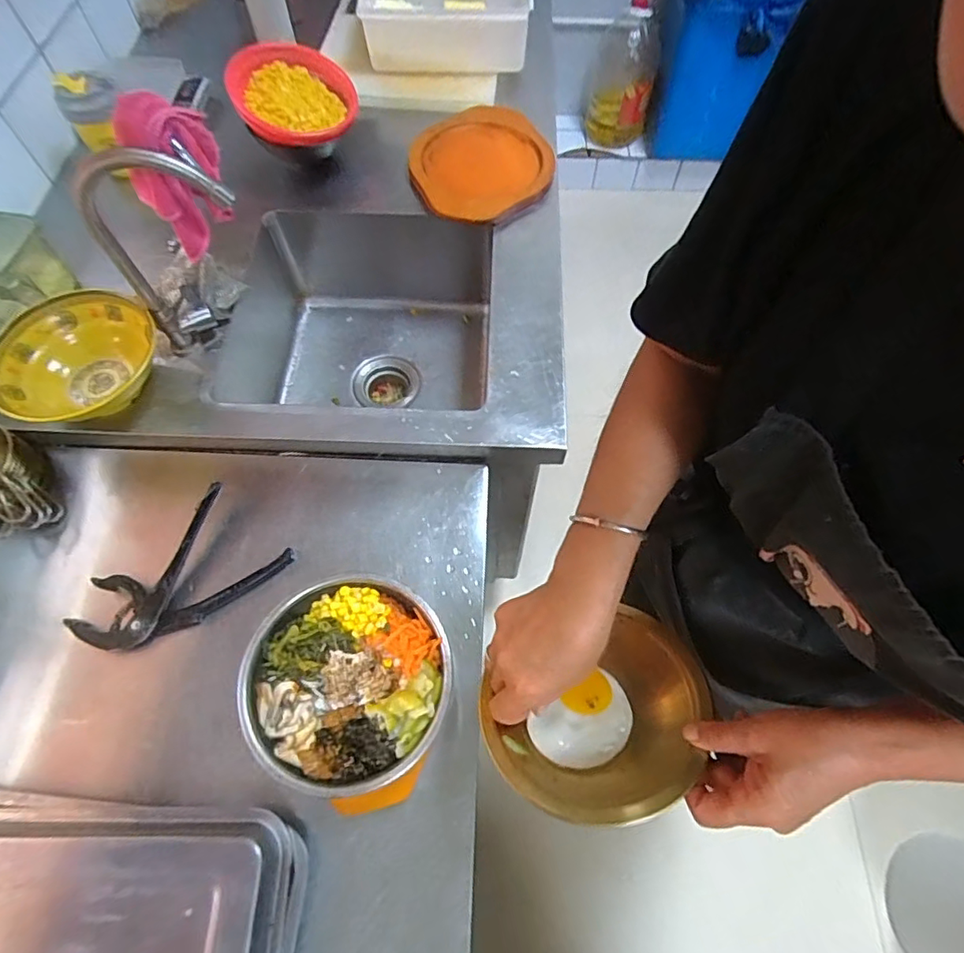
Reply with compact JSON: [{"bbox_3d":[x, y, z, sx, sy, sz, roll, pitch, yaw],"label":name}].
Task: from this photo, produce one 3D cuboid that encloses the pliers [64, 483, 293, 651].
[{"bbox_3d":[-0.336,0.112,0.601,0.217,0.032,0.122,-38,69,-17],"label":"pliers"}]

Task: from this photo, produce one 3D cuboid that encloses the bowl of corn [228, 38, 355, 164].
[{"bbox_3d":[-0.283,-0.575,0.830,0.173,0.060,0.184,-21,65,-10],"label":"bowl of corn"}]

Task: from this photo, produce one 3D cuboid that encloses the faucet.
[{"bbox_3d":[-0.327,-0.238,0.614,0.156,0.247,0.042,-1,63,0],"label":"faucet"}]

